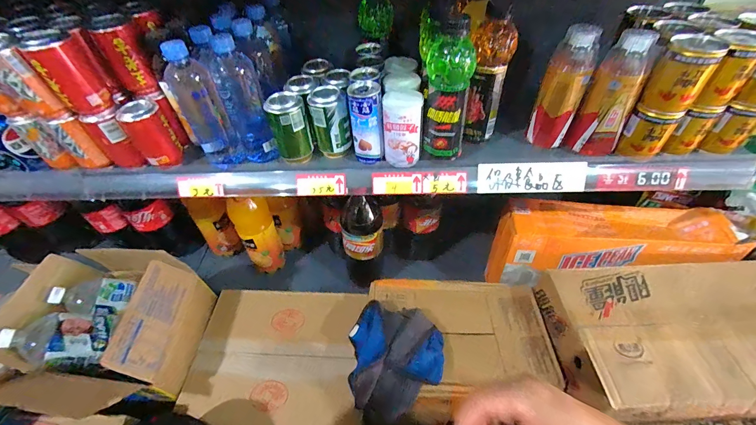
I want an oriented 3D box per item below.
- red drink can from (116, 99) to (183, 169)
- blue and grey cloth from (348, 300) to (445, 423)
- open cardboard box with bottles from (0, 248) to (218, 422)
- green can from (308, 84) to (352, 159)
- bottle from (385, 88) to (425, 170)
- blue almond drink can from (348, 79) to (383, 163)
[{"bbox_3d":[-0.398,-0.134,0.570,0.060,0.107,0.063,-34,53,-25],"label":"red drink can"},{"bbox_3d":[0.034,0.259,0.579,0.160,0.048,0.181,-1,47,4],"label":"blue and grey cloth"},{"bbox_3d":[-0.529,0.233,0.641,0.287,0.186,0.277,0,47,5],"label":"open cardboard box with bottles"},{"bbox_3d":[-0.086,-0.155,0.566,0.058,0.114,0.055,-20,49,-14],"label":"green can"},{"bbox_3d":[0.042,-0.139,0.541,0.058,0.111,0.061,-1,47,3],"label":"bottle"},{"bbox_3d":[-0.018,-0.147,0.541,0.052,0.129,0.049,-5,47,-1],"label":"blue almond drink can"}]

